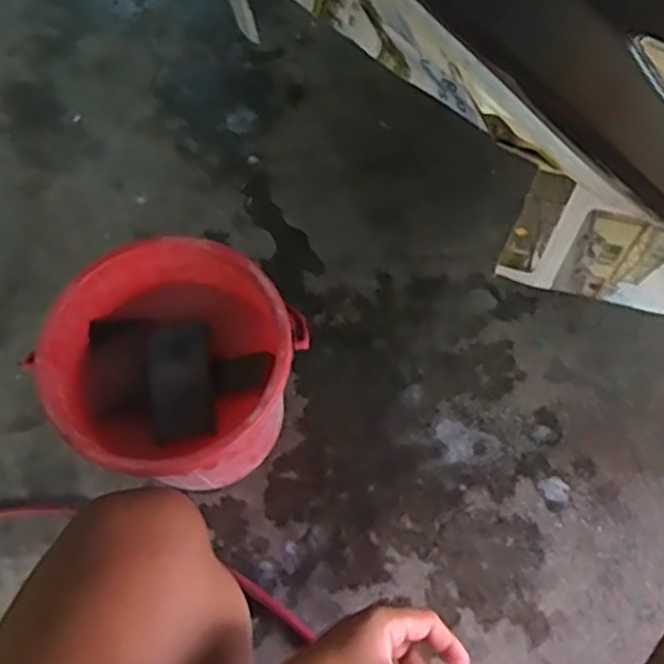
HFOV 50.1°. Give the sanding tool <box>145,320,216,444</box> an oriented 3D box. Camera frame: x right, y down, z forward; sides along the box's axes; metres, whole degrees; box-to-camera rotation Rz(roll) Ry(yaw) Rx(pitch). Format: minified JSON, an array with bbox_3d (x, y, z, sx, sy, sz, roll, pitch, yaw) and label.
[{"bbox_3d":[-0.161,0.052,0.748,0.070,0.013,0.131,-8,67,-2],"label":"sanding tool"}]

